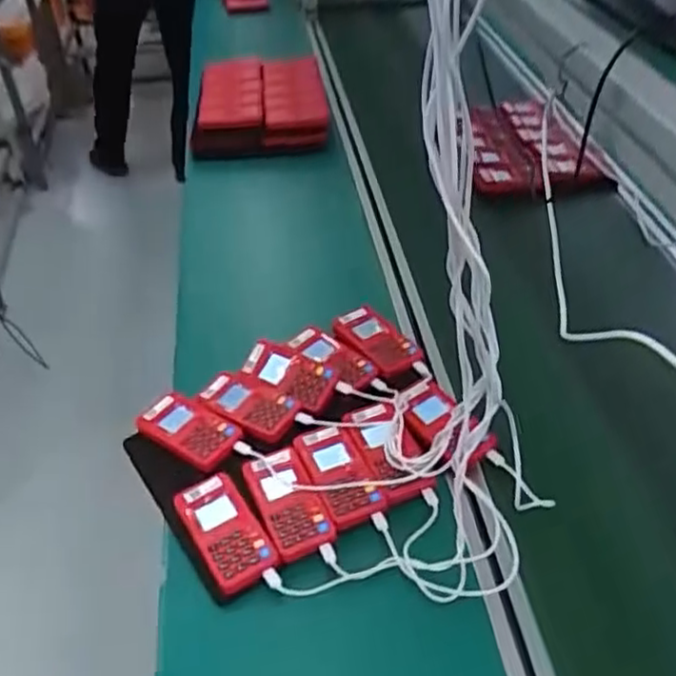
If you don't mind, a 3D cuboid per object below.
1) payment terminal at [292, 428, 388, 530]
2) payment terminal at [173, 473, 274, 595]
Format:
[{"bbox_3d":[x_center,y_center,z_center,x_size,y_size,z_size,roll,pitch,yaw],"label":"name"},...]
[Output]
[{"bbox_3d":[0.000,0.142,0.747,0.057,0.018,0.121,-17,44,-16],"label":"payment terminal"},{"bbox_3d":[-0.114,0.193,0.712,0.060,0.021,0.121,-32,55,-12],"label":"payment terminal"}]

